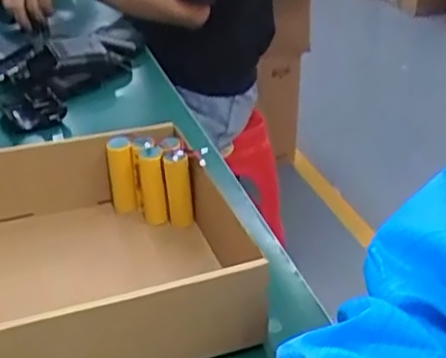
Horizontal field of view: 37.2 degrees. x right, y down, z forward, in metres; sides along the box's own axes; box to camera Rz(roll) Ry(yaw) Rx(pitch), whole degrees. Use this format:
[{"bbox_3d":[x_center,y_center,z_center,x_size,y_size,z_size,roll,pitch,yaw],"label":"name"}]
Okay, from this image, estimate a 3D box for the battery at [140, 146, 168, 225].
[{"bbox_3d":[-0.063,0.008,0.600,0.020,0.073,0.019,-5,31,-9],"label":"battery"}]

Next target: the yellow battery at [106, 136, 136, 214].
[{"bbox_3d":[-0.094,-0.002,0.619,0.021,0.070,0.025,-5,31,-9],"label":"yellow battery"}]

